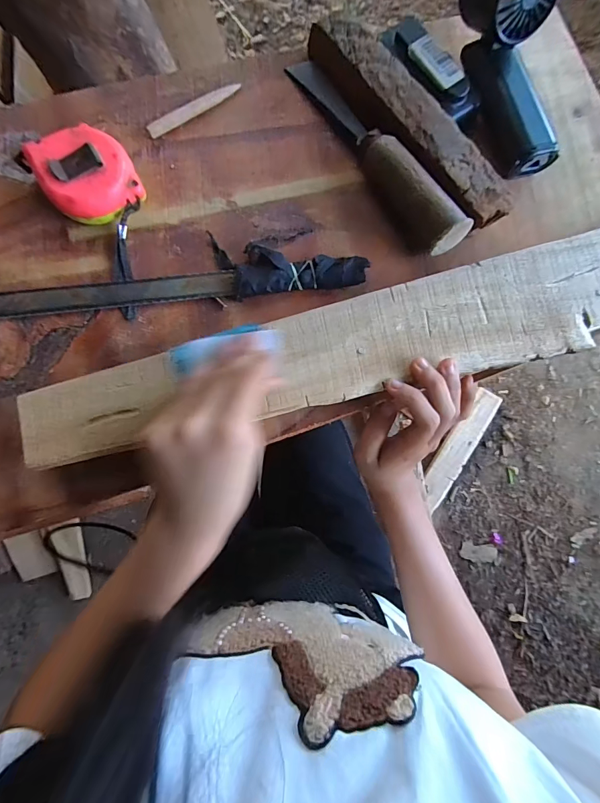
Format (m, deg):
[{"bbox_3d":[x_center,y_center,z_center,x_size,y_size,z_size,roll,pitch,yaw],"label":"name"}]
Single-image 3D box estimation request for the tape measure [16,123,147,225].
[{"bbox_3d":[-0.160,-0.168,0.290,0.065,0.034,0.064,-31,85,-9],"label":"tape measure"}]

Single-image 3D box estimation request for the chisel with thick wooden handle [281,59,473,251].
[{"bbox_3d":[0.060,-0.212,0.311,0.033,0.041,0.213,-33,86,-9],"label":"chisel with thick wooden handle"}]

